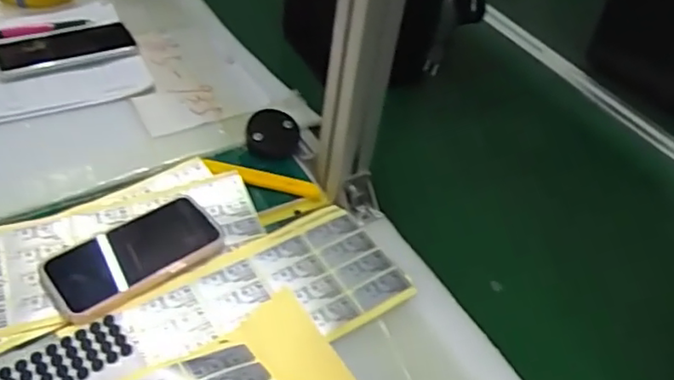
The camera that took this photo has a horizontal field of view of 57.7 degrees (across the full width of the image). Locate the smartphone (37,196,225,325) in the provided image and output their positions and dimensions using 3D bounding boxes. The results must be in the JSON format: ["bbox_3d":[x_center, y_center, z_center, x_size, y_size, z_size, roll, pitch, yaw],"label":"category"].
[{"bbox_3d":[-0.179,0.055,0.548,0.151,0.008,0.084,-27,54,-33],"label":"smartphone"}]

